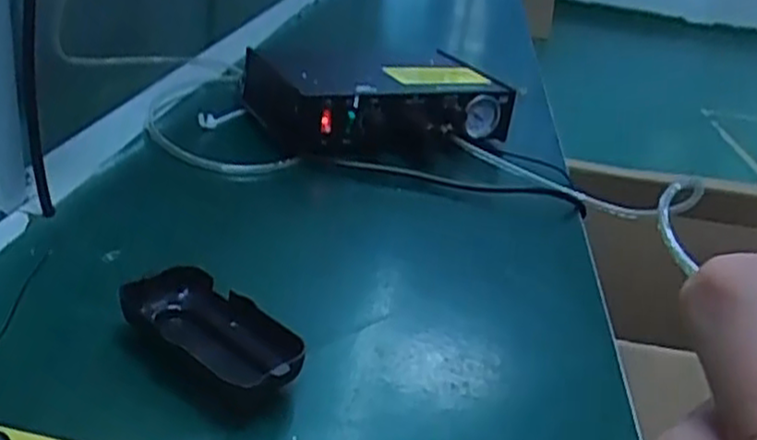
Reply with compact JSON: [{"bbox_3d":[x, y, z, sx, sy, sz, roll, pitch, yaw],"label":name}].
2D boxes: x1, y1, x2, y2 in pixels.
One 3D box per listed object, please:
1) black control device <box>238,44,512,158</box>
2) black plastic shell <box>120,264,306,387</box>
[{"bbox_3d":[-0.004,-0.122,0.755,0.235,0.070,0.159,-4,27,-23],"label":"black control device"},{"bbox_3d":[-0.086,0.061,0.403,0.111,0.032,0.045,20,29,23],"label":"black plastic shell"}]

